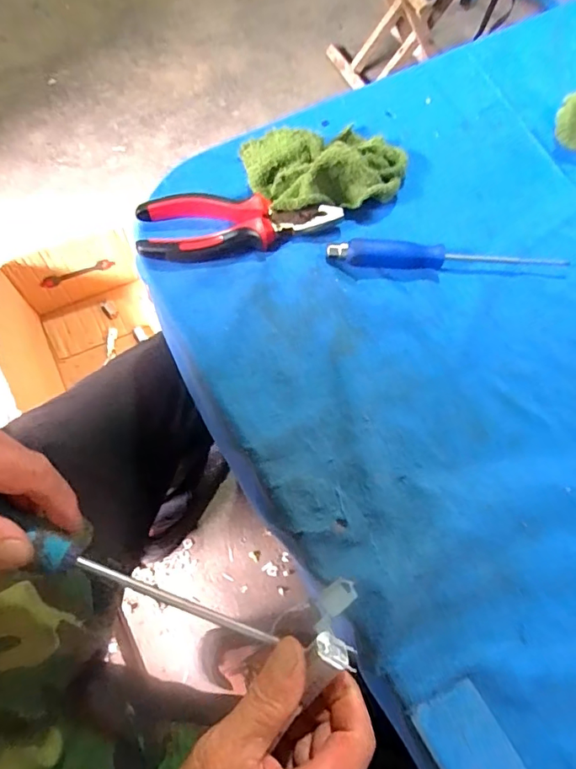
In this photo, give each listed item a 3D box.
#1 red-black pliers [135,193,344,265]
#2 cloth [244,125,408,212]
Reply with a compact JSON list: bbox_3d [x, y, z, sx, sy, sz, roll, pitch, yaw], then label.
[{"bbox_3d":[-0.038,-0.130,0.388,0.158,0.020,0.052,-9,69,-6],"label":"red-black pliers"},{"bbox_3d":[0.036,-0.185,0.408,0.135,0.034,0.087,-14,70,-8],"label":"cloth"}]

